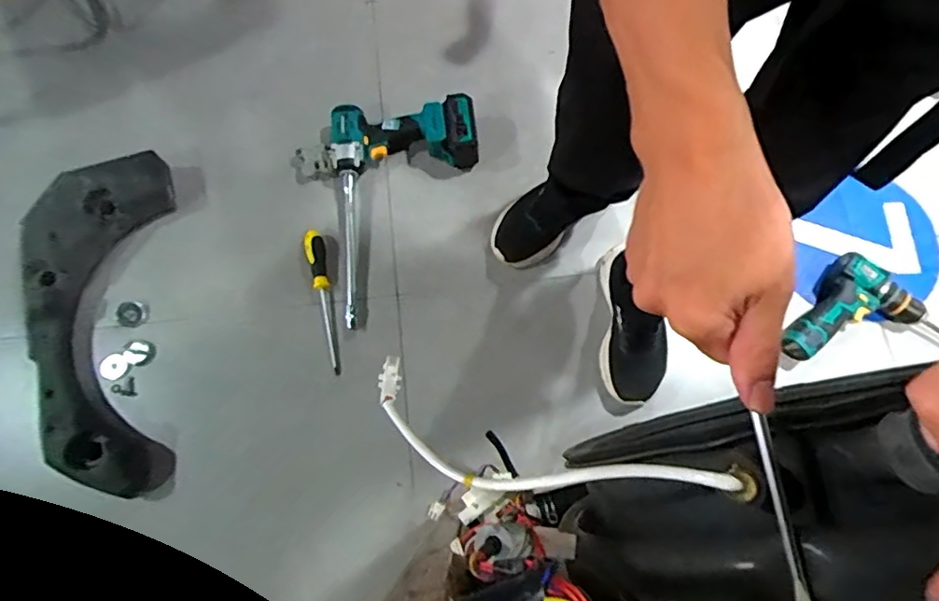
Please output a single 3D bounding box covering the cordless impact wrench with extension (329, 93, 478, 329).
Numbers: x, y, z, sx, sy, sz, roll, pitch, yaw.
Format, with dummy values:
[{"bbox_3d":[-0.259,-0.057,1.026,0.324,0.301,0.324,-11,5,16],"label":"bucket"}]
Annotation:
[{"bbox_3d":[-0.109,-0.163,0.968,0.265,0.087,0.383,-6,73,-3],"label":"cordless impact wrench with extension"}]

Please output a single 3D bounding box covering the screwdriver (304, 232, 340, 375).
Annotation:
[{"bbox_3d":[-0.241,-0.002,0.943,0.032,0.026,0.242,-13,73,-5],"label":"screwdriver"}]

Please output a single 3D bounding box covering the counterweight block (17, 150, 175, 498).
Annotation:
[{"bbox_3d":[-0.592,0.026,0.889,0.217,0.099,0.550,-7,73,-3],"label":"counterweight block"}]

